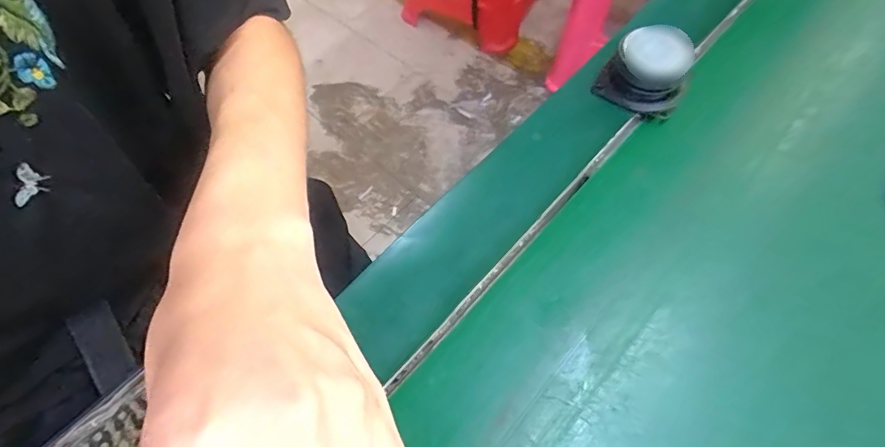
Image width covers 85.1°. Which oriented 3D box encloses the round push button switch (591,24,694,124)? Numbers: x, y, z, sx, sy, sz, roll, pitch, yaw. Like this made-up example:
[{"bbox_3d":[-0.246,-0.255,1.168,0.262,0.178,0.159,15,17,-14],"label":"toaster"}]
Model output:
[{"bbox_3d":[0.128,-0.095,0.303,0.050,0.038,0.043,32,64,17],"label":"round push button switch"}]

